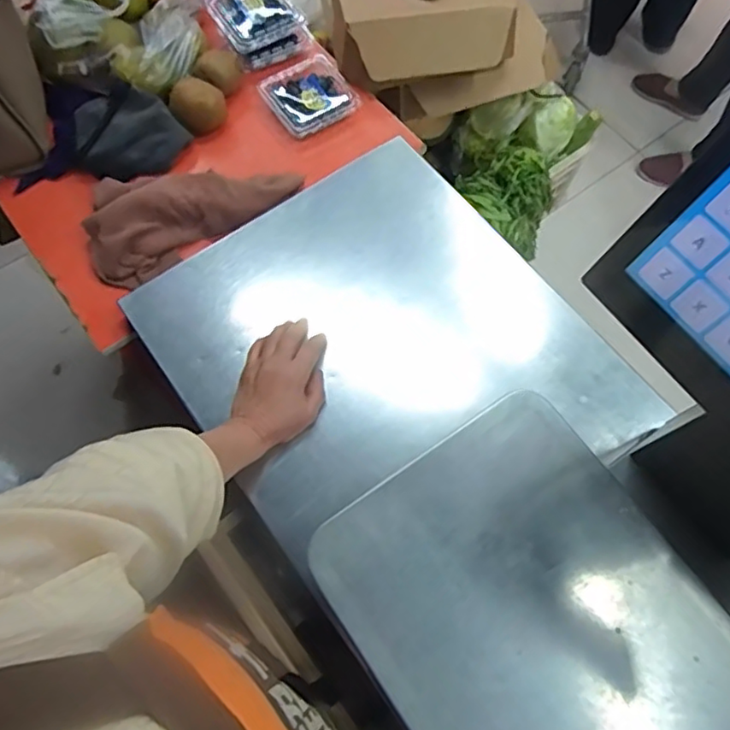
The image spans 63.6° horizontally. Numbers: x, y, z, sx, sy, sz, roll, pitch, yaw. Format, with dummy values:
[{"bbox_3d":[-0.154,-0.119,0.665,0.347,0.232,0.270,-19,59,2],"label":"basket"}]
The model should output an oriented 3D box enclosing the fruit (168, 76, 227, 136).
[{"bbox_3d":[-0.246,-0.382,0.871,0.056,0.068,0.060,0,68,0],"label":"fruit"}]

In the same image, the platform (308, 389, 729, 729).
[{"bbox_3d":[0.160,0.237,0.528,0.288,0.018,0.372,-33,72,-12],"label":"platform"}]

